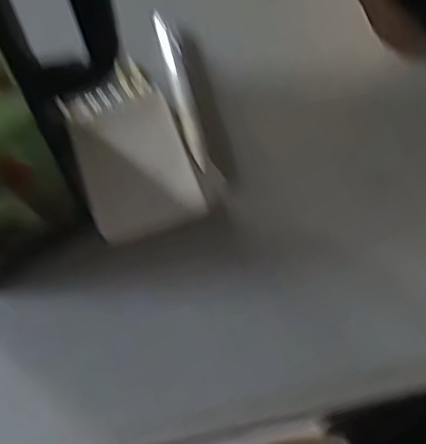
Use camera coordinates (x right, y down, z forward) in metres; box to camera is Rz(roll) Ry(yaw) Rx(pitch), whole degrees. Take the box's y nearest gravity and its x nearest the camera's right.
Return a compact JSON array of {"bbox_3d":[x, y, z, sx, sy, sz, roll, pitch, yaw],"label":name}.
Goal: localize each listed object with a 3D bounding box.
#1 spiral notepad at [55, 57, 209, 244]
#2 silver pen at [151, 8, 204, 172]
[{"bbox_3d":[-0.056,-0.051,0.405,0.067,0.012,0.135,-19,59,-8],"label":"spiral notepad"},{"bbox_3d":[-0.022,-0.095,0.432,0.014,0.012,0.139,-14,59,-5],"label":"silver pen"}]

